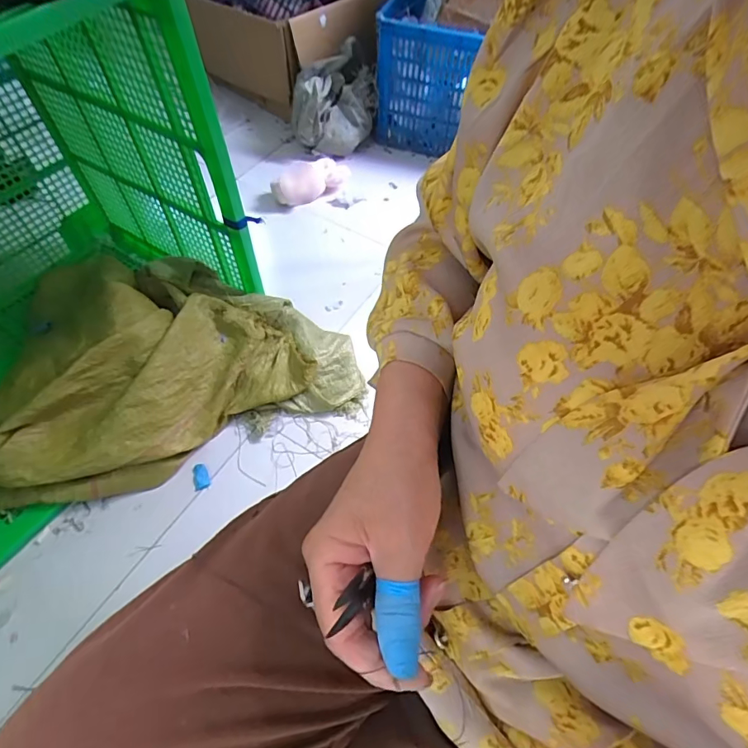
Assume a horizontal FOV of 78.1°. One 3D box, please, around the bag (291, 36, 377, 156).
[{"bbox_3d":[-0.115,-0.835,1.417,0.249,0.234,0.148,-32,62,-20],"label":"bag"}]

